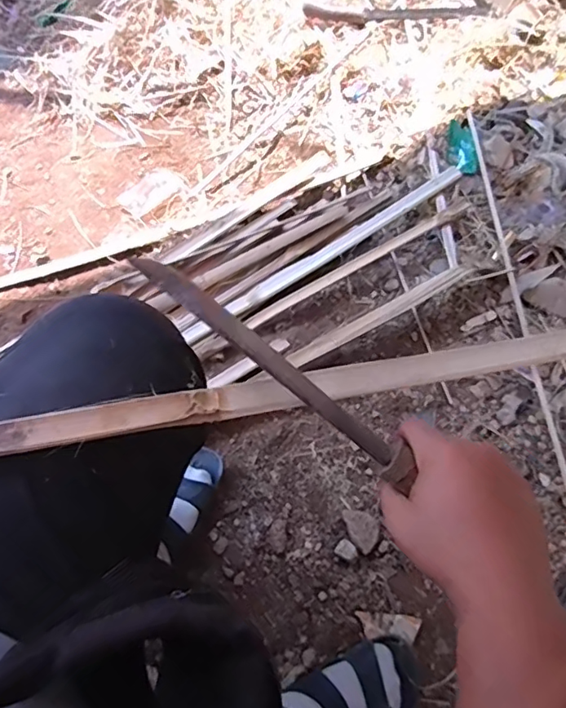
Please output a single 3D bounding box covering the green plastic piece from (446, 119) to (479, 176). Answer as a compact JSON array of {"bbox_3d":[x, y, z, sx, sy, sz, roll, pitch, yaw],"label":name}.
[{"bbox_3d":[0.335,-0.392,1.025,0.056,0.011,0.118,-4,68,-1],"label":"green plastic piece"}]

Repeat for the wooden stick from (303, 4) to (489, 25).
[{"bbox_3d":[0.237,-0.720,1.144,0.376,0.025,0.054,0,68,0],"label":"wooden stick"}]

